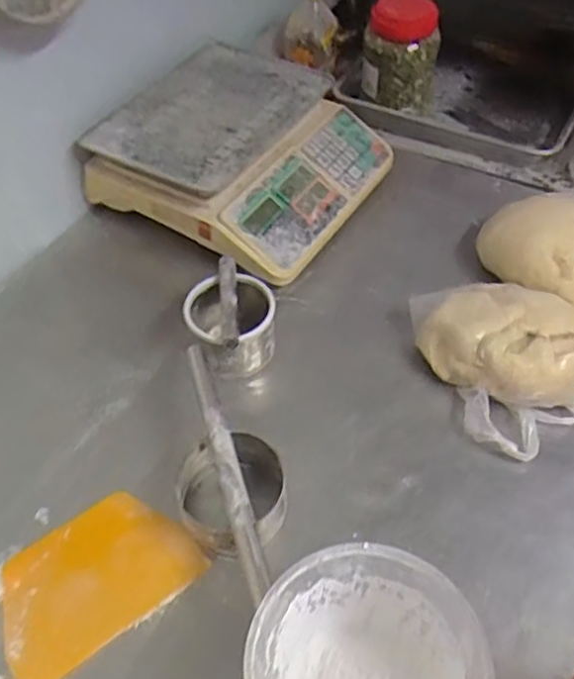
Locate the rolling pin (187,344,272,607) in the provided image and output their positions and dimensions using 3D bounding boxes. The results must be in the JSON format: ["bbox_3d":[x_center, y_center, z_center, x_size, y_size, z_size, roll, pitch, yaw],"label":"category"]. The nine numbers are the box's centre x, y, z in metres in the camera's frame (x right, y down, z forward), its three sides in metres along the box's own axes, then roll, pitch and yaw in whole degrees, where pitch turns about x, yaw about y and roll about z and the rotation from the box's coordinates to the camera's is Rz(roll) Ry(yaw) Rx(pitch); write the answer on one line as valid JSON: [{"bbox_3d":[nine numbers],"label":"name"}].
[{"bbox_3d":[-0.060,0.112,0.629,0.020,0.025,0.279,-13,50,-10],"label":"rolling pin"}]

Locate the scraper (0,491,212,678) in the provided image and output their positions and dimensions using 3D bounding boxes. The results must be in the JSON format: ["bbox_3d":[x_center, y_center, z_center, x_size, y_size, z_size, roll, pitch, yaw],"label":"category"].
[{"bbox_3d":[-0.186,0.229,0.632,0.188,0.008,0.123,-31,58,-21],"label":"scraper"}]

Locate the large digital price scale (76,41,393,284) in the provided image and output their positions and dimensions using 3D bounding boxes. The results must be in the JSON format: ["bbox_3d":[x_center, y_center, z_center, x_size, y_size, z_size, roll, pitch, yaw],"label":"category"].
[{"bbox_3d":[-0.065,-0.279,0.988,0.376,0.109,0.352,27,56,21],"label":"large digital price scale"}]

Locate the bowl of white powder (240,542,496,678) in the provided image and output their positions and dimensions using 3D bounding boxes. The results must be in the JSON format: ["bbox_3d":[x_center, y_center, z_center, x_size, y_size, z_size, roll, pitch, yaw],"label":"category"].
[{"bbox_3d":[0.058,0.248,0.495,0.158,0.109,0.142,15,50,14],"label":"bowl of white powder"}]

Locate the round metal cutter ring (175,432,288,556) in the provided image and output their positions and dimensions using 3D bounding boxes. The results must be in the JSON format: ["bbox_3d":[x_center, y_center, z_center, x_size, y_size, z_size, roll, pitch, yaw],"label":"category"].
[{"bbox_3d":[-0.054,0.157,0.657,0.109,0.086,0.108,0,51,0],"label":"round metal cutter ring"}]

